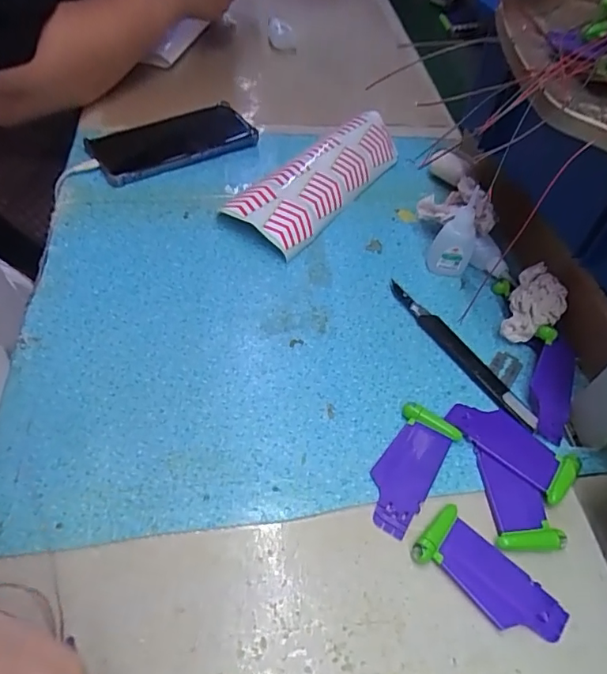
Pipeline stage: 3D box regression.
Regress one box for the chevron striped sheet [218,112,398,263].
[{"bbox_3d":[0.017,-0.164,0.523,0.083,0.038,0.216,33,57,18],"label":"chevron striped sheet"}]

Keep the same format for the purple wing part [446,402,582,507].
[{"bbox_3d":[0.146,0.076,0.362,0.090,0.006,0.037,39,58,21],"label":"purple wing part"}]

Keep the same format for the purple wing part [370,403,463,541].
[{"bbox_3d":[0.070,0.086,0.345,0.040,0.010,0.088,31,56,16],"label":"purple wing part"}]

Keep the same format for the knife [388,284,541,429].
[{"bbox_3d":[0.124,0.009,0.413,0.016,0.008,0.162,-24,59,-22],"label":"knife"}]

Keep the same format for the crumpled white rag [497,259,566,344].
[{"bbox_3d":[0.189,-0.022,0.426,0.042,0.046,0.054,33,57,18],"label":"crumpled white rag"}]

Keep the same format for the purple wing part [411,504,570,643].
[{"bbox_3d":[0.111,0.145,0.305,0.089,0.011,0.040,40,59,22],"label":"purple wing part"}]

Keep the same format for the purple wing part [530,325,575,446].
[{"bbox_3d":[0.191,0.036,0.392,0.032,0.009,0.090,14,66,5],"label":"purple wing part"}]

